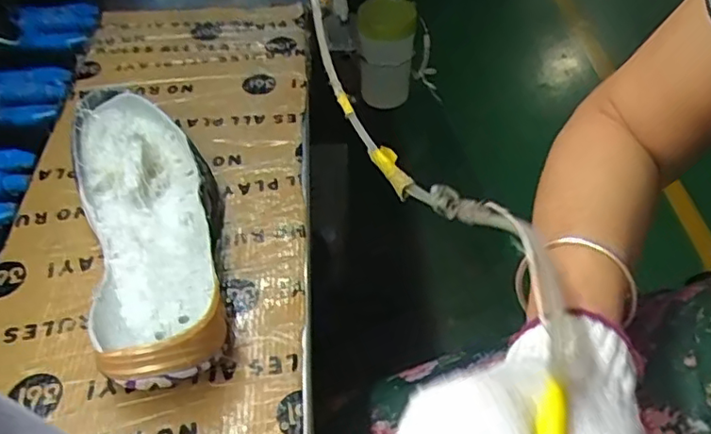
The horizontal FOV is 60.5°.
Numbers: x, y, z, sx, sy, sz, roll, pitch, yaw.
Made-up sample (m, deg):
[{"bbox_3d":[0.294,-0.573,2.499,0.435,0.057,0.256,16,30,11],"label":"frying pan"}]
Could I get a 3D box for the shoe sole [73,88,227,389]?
[{"bbox_3d":[-0.144,0.009,0.442,0.097,0.061,0.257,-15,50,-15],"label":"shoe sole"}]

